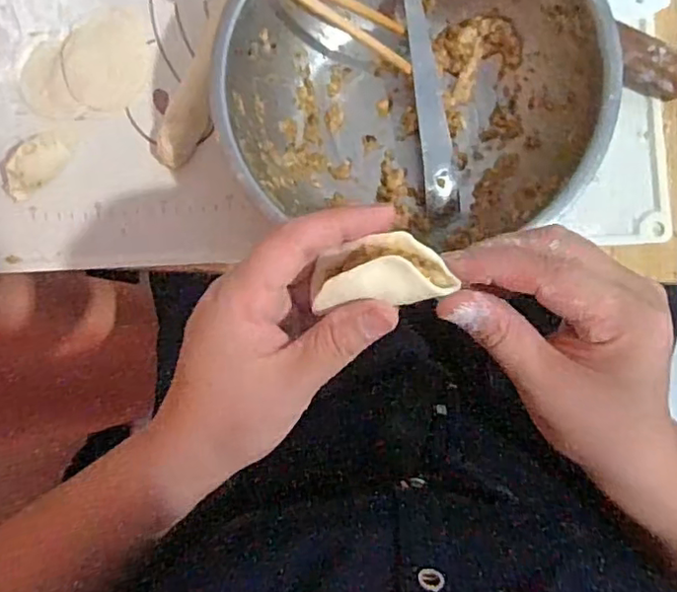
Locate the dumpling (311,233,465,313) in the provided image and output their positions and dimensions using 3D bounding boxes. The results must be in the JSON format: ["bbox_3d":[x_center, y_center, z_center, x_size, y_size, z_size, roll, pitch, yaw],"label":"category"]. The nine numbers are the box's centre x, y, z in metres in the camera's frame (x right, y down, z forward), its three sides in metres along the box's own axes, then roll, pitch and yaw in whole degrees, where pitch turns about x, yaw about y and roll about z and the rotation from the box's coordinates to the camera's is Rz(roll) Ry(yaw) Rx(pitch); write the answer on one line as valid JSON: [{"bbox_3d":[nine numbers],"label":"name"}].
[{"bbox_3d":[0.016,-0.009,0.244,0.056,0.024,0.028,-10,85,2],"label":"dumpling"}]

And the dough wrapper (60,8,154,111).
[{"bbox_3d":[-0.164,-0.168,0.428,0.064,0.004,0.071,-9,85,2],"label":"dough wrapper"}]

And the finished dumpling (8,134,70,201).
[{"bbox_3d":[-0.214,-0.091,0.423,0.026,0.016,0.050,44,89,6],"label":"finished dumpling"}]

